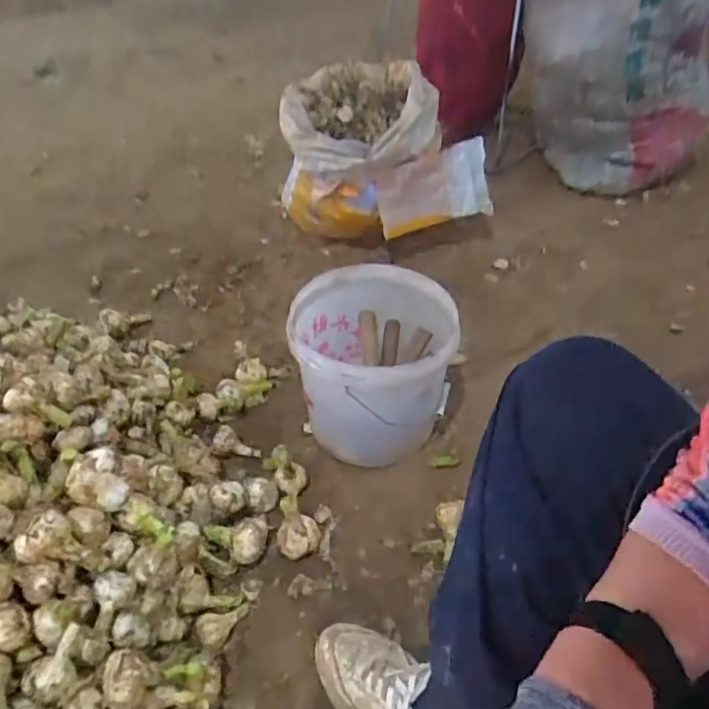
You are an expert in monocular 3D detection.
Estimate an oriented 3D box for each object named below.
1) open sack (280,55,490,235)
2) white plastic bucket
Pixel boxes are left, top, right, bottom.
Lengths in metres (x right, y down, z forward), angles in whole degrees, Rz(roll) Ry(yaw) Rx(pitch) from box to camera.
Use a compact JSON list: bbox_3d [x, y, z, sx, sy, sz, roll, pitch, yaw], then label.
[{"bbox_3d":[0.062,-0.421,1.240,0.452,0.317,0.242,-7,43,-2],"label":"open sack"},{"bbox_3d":[0.031,0.023,0.902,0.232,0.222,0.247,-2,43,2],"label":"white plastic bucket"}]

